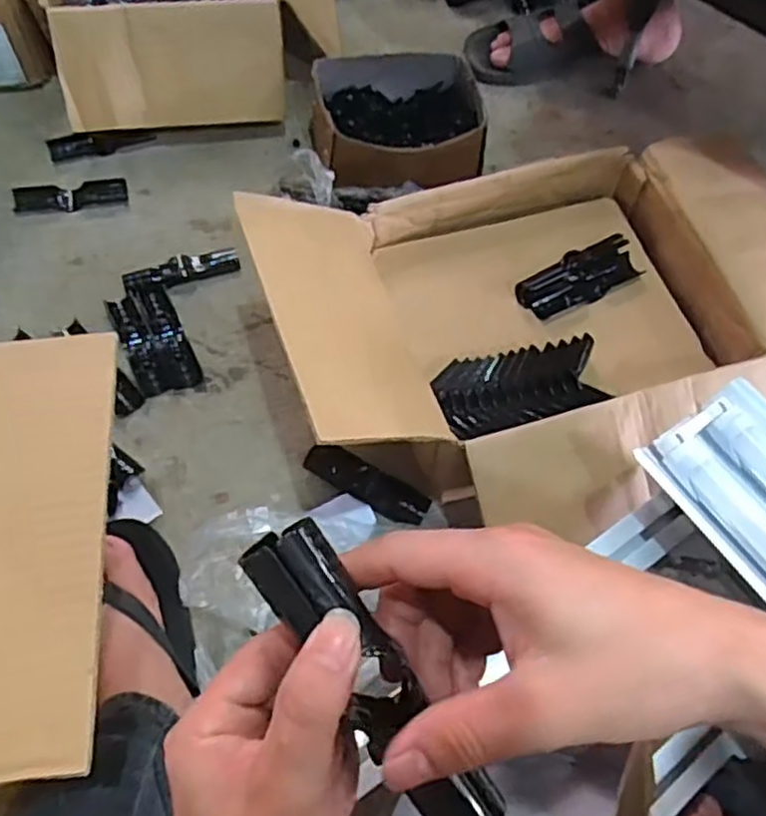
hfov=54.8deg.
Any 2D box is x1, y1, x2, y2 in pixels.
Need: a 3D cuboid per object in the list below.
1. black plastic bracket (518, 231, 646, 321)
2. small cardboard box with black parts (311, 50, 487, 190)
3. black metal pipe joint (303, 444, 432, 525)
[{"bbox_3d":[0.206,-0.137,0.768,0.133,0.027,0.047,-27,67,-16],"label":"black plastic bracket"},{"bbox_3d":[0.018,-0.355,0.927,0.210,0.091,0.192,-8,63,-8],"label":"small cardboard box with black parts"},{"bbox_3d":[-0.015,0.075,0.730,0.126,0.018,0.034,28,64,11],"label":"black metal pipe joint"}]

